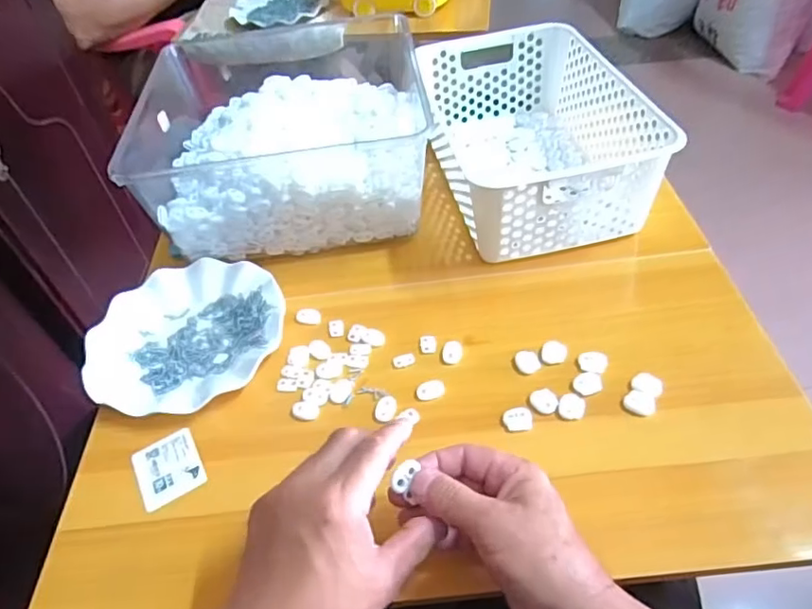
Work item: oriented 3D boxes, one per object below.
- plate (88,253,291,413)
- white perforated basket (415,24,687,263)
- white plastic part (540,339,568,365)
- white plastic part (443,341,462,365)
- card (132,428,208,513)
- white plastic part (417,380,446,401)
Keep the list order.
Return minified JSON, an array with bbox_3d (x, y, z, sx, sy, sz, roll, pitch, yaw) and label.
[{"bbox_3d":[-0.210,0.028,0.555,0.182,0.021,0.179,-4,47,4],"label":"plate"},{"bbox_3d":[0.136,-0.188,0.655,0.206,0.116,0.310,-11,47,-3],"label":"white perforated basket"},{"bbox_3d":[0.131,0.042,0.507,0.022,0.006,0.024,-4,47,4],"label":"white plastic part"},{"bbox_3d":[0.042,0.043,0.519,0.018,0.005,0.022,-4,47,4],"label":"white plastic part"},{"bbox_3d":[-0.196,0.136,0.475,0.050,0.004,0.060,-27,50,-17],"label":"card"},{"bbox_3d":[0.021,0.073,0.495,0.024,0.007,0.014,-10,47,-2],"label":"white plastic part"}]

